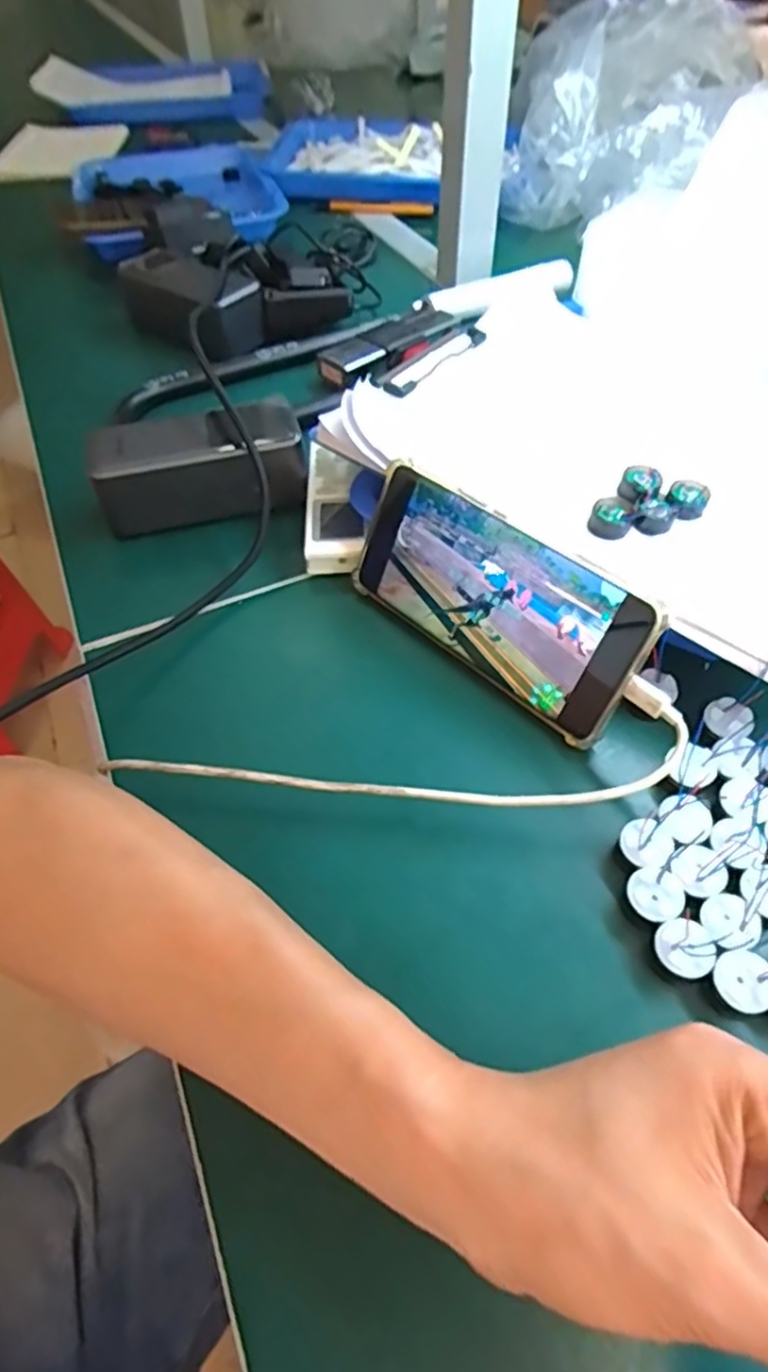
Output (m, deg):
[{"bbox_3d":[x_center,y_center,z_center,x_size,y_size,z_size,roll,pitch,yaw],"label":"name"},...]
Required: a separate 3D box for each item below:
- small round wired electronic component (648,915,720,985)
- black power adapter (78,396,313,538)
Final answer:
[{"bbox_3d":[0.115,0.101,0.262,0.024,0.004,0.022,-2,56,3],"label":"small round wired electronic component"},{"bbox_3d":[-0.119,-0.143,0.444,0.130,0.055,0.064,-12,52,-8],"label":"black power adapter"}]

